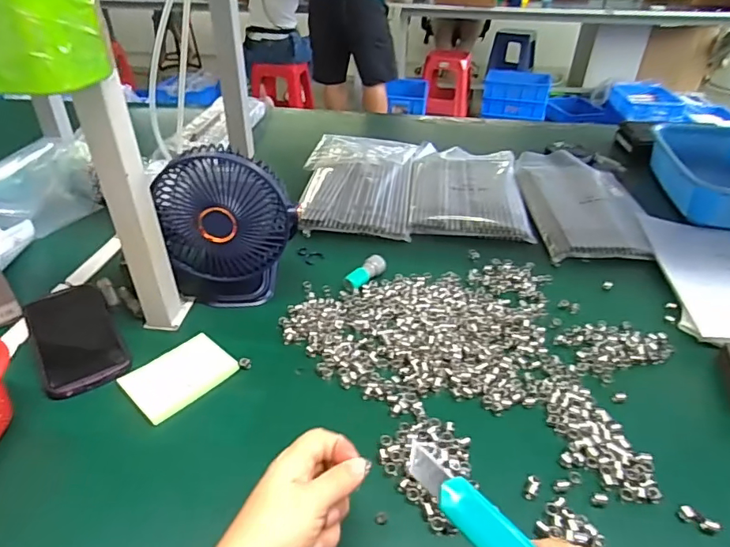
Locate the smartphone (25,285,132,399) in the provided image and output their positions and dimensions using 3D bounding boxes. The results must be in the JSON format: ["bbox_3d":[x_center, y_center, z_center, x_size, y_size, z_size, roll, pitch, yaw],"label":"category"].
[{"bbox_3d":[-0.313,0.066,0.534,0.076,0.016,0.175,-22,41,-28],"label":"smartphone"}]

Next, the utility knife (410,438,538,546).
[{"bbox_3d":[0.076,0.146,0.273,0.131,0.014,0.026,41,49,12],"label":"utility knife"}]

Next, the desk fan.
[{"bbox_3d":[-0.153,-0.044,0.553,0.154,0.186,0.067,-2,35,-4],"label":"desk fan"}]

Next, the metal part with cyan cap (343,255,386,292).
[{"bbox_3d":[0.000,-0.001,0.627,0.065,0.018,0.023,-29,45,-35],"label":"metal part with cyan cap"}]

